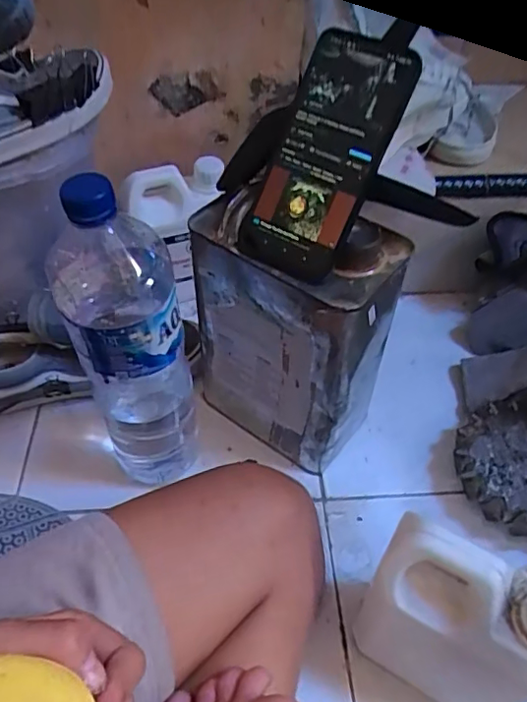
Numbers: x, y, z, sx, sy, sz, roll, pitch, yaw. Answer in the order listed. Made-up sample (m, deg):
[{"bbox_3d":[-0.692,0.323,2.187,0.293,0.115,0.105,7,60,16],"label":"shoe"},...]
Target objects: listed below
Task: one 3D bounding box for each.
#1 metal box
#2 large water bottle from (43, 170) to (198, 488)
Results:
[{"bbox_3d":[0.023,-0.016,0.524,0.172,0.245,0.102,29,54,22],"label":"metal box"},{"bbox_3d":[-0.106,0.001,0.448,0.086,0.302,0.084,-10,49,-10],"label":"large water bottle"}]

